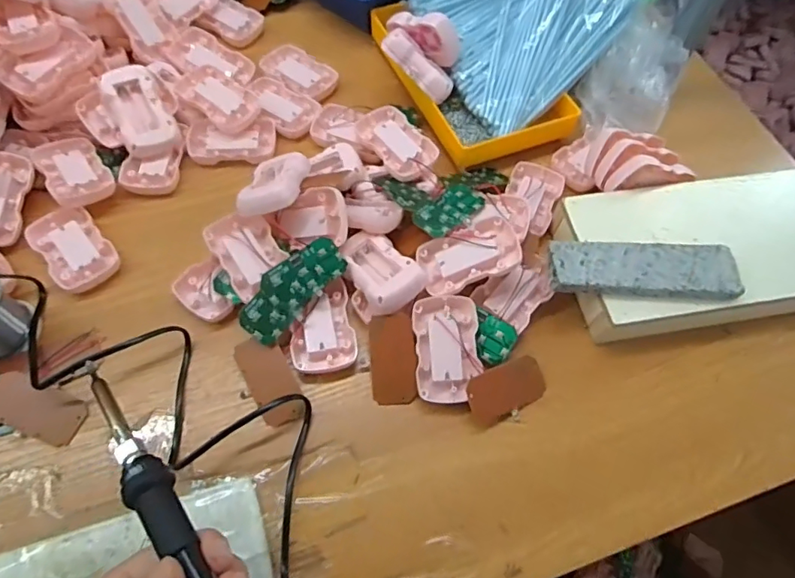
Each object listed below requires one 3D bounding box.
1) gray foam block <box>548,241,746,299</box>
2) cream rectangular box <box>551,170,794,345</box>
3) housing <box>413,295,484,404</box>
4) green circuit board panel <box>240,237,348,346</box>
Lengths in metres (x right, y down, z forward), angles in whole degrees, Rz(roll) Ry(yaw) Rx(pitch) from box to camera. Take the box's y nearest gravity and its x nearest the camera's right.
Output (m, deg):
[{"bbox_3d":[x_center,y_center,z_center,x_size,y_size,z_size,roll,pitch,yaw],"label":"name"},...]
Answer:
[{"bbox_3d":[0.210,-0.018,0.445,0.159,0.011,0.048,2,62,-3],"label":"gray foam block"},{"bbox_3d":[0.295,-0.038,0.490,0.268,0.044,0.139,-9,63,-9],"label":"cream rectangular box"},{"bbox_3d":[0.042,0.049,0.436,0.053,0.021,0.086,-1,62,-5],"label":"housing"},{"bbox_3d":[-0.088,-0.002,0.437,0.100,0.007,0.043,-45,102,-16],"label":"green circuit board panel"}]

